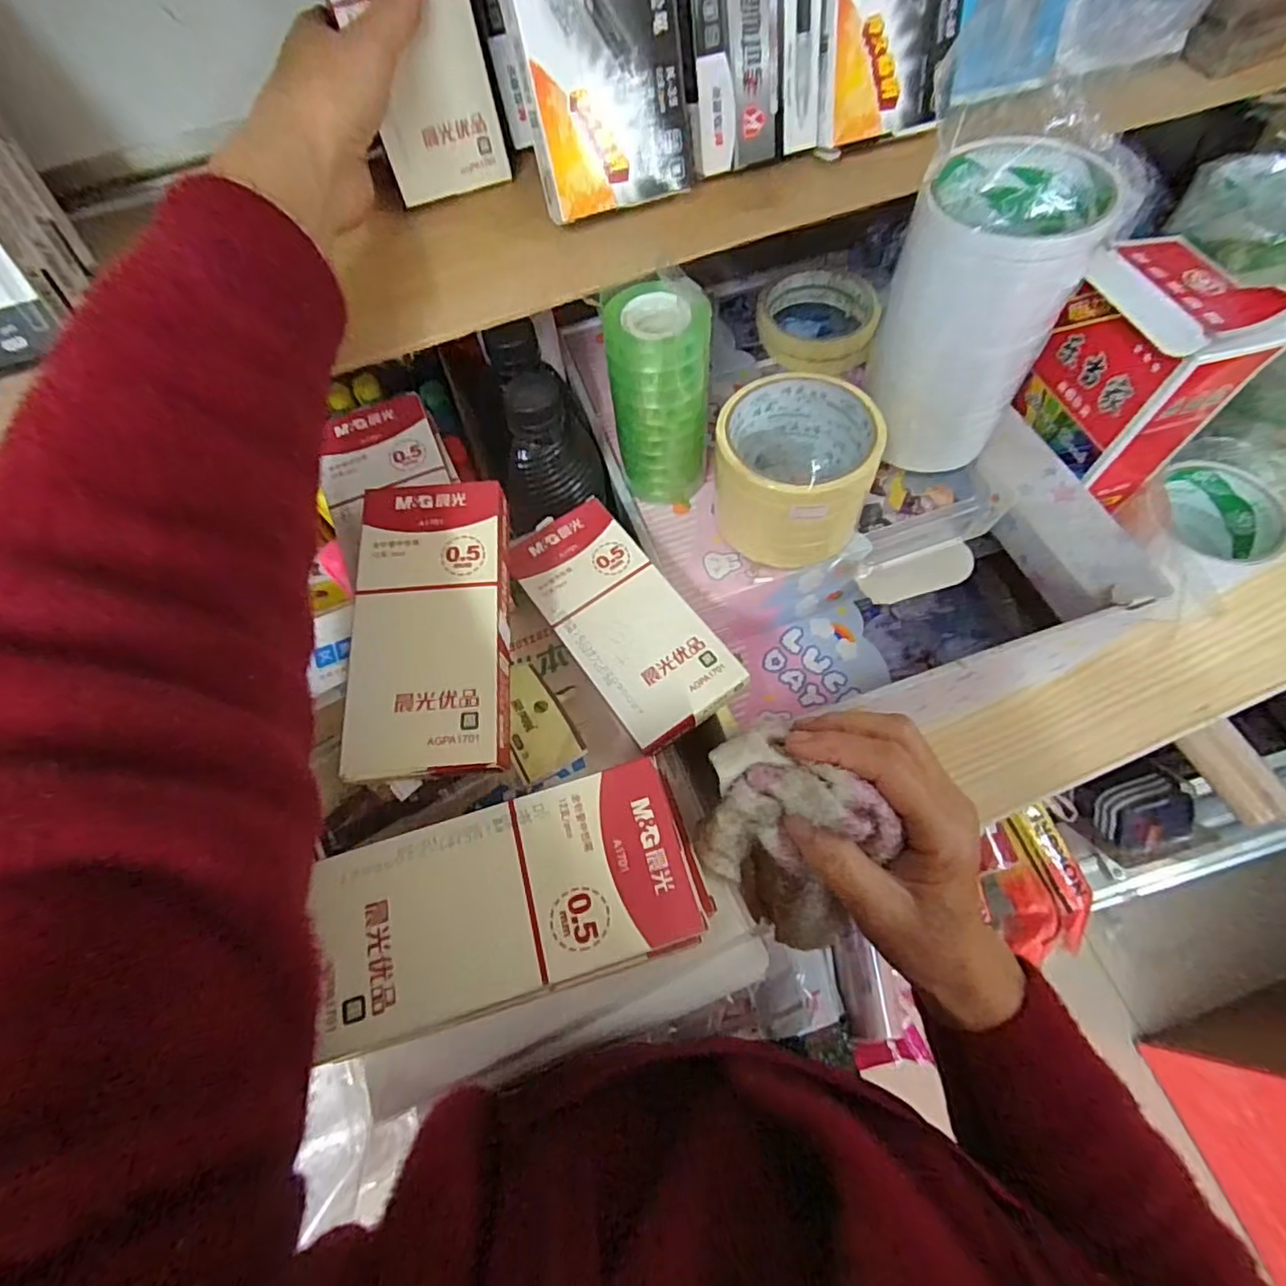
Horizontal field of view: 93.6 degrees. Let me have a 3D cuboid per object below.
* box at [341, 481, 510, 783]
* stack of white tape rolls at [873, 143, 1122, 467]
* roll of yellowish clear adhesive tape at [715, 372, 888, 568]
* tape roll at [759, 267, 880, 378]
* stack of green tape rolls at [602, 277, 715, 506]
[{"bbox_3d":[-0.100,-0.010,0.288,0.068,0.023,0.144,-6,65,0],"label":"box"},{"bbox_3d":[0.181,-0.181,0.341,0.086,0.136,0.087,31,70,16],"label":"stack of white tape rolls"},{"bbox_3d":[0.088,-0.100,0.356,0.086,0.067,0.087,-1,65,2],"label":"roll of yellowish clear adhesive tape"},{"bbox_3d":[0.126,-0.237,0.440,0.083,0.029,0.092,17,67,10],"label":"tape roll"},{"bbox_3d":[0.011,-0.138,0.351,0.054,0.118,0.042,-4,65,1],"label":"stack of green tape rolls"}]

